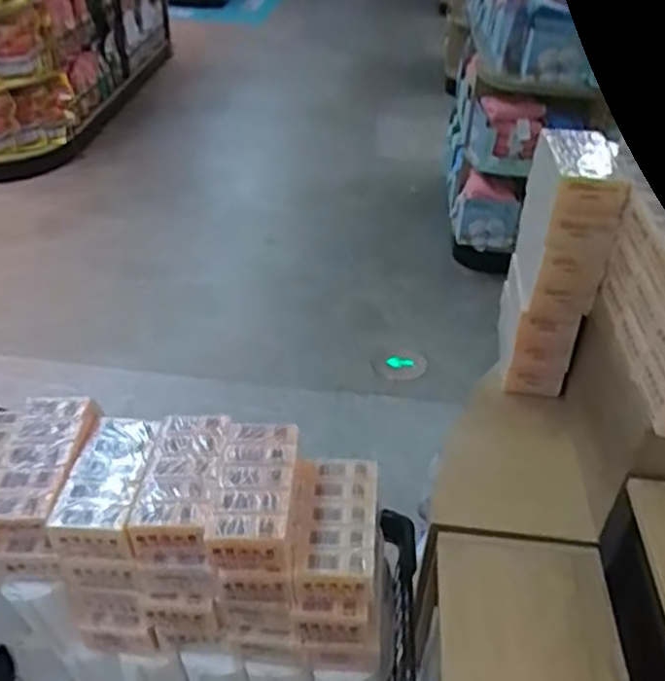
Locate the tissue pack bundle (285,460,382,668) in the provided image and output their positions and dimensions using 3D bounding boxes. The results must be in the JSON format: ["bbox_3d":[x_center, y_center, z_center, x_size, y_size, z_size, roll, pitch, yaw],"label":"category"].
[{"bbox_3d":[0.000,0.258,0.832,0.098,0.155,0.188,2,38,-2],"label":"tissue pack bundle"}]

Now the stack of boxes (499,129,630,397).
[{"bbox_3d":[0.342,-0.119,1.073,0.105,0.337,0.210,9,39,7],"label":"stack of boxes"}]

